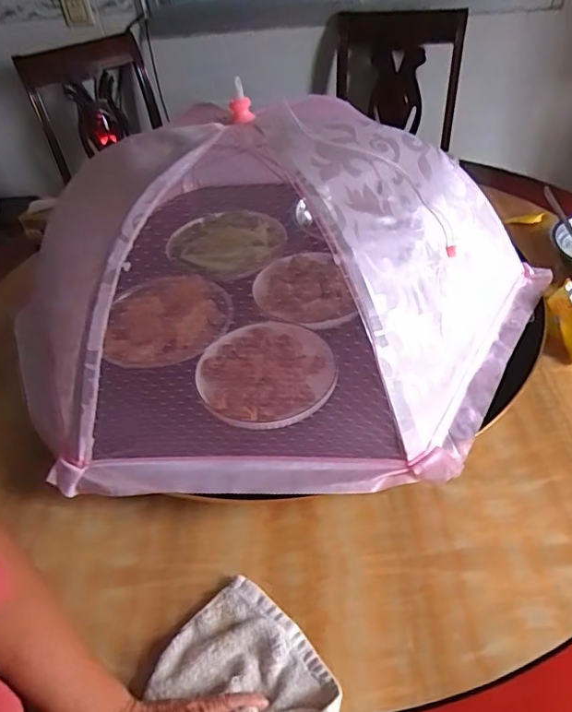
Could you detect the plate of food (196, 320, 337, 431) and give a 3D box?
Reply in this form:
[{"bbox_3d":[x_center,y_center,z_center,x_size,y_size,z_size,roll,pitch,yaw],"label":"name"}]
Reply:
[{"bbox_3d":[-0.023,0.019,0.644,0.159,0.026,0.163,-4,44,3],"label":"plate of food"}]

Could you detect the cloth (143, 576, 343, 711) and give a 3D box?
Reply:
[{"bbox_3d":[-0.022,0.302,0.426,0.136,0.025,0.228,-26,47,-19],"label":"cloth"}]

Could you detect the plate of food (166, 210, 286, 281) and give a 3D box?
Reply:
[{"bbox_3d":[-0.103,-0.190,0.866,0.184,0.027,0.170,-4,44,3],"label":"plate of food"}]

